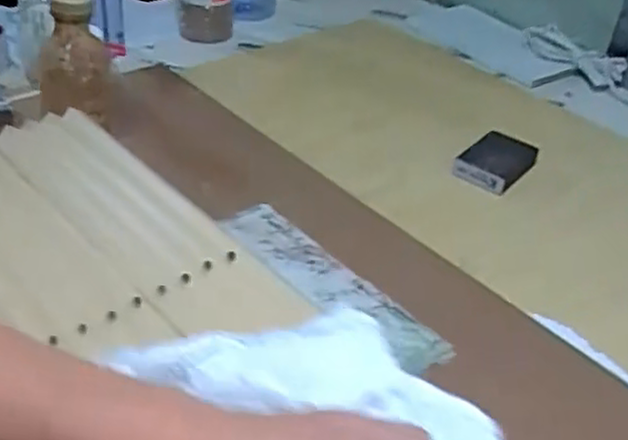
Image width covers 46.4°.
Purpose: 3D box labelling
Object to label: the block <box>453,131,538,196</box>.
[{"bbox_3d":[0.229,-0.075,0.917,0.074,0.024,0.115,28,42,26],"label":"block"}]

